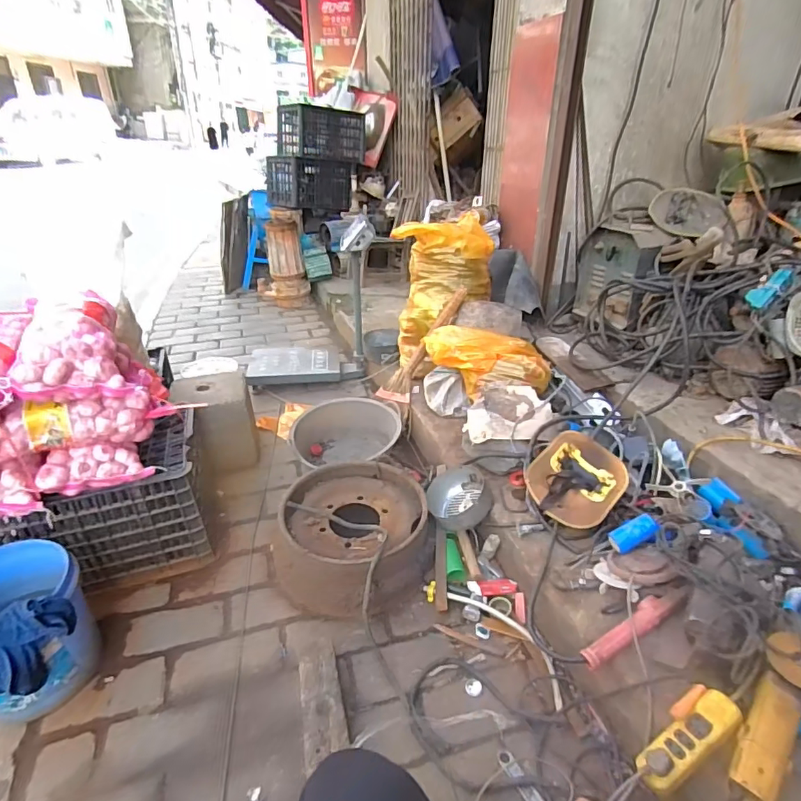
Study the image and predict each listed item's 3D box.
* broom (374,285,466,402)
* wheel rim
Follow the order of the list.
[{"bbox_3d":[0.082,-0.192,1.824,0.057,0.522,0.184,27,17,-28],"label":"broom"},{"bbox_3d":[-0.127,0.361,1.328,0.419,0.156,0.434,1,29,1],"label":"wheel rim"}]

